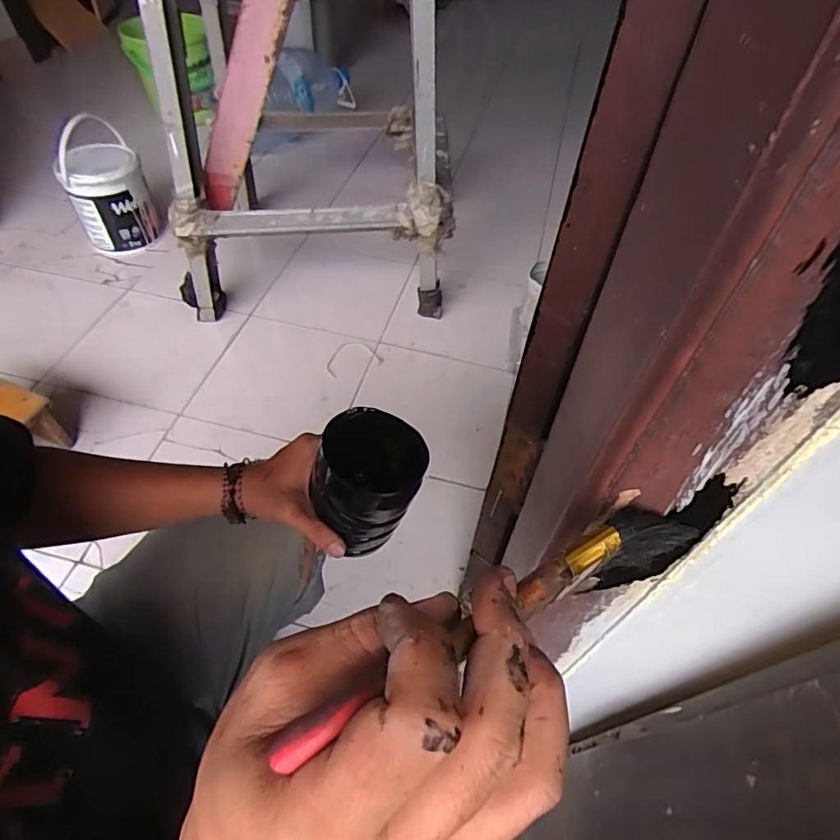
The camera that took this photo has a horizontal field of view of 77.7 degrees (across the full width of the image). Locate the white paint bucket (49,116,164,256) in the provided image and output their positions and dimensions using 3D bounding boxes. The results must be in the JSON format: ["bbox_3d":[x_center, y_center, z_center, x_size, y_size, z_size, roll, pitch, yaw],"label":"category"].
[{"bbox_3d":[-0.773,-0.563,1.303,0.179,0.235,0.183,-24,57,-20],"label":"white paint bucket"}]

